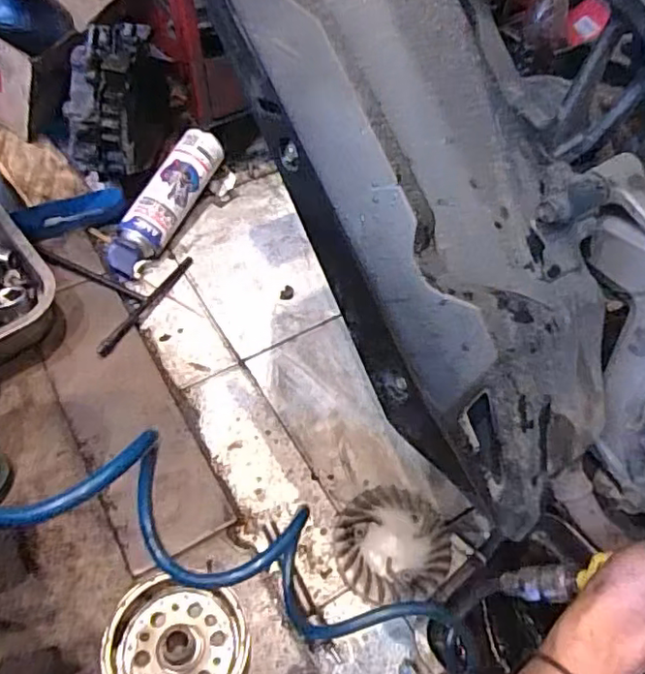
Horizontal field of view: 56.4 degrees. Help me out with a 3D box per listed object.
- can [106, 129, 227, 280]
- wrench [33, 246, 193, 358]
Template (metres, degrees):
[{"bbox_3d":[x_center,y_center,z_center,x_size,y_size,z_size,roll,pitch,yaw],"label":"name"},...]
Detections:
[{"bbox_3d":[-0.222,-0.189,0.856,0.061,0.058,0.243,25,72,13],"label":"can"},{"bbox_3d":[-0.306,-0.078,0.809,0.183,0.014,0.187,24,56,12],"label":"wrench"}]

